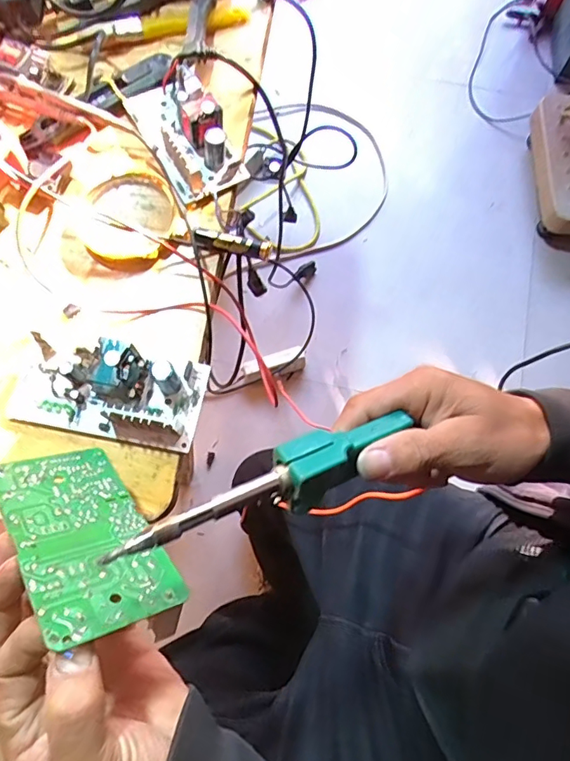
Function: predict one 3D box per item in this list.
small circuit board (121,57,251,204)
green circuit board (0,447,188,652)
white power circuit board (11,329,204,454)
[{"bbox_3d":[-0.091,-0.227,0.451,0.065,0.033,0.133,-30,76,-9],"label":"small circuit board"},{"bbox_3d":[-0.114,0.084,0.285,0.069,0.004,0.131,-6,34,-40],"label":"green circuit board"},{"bbox_3d":[-0.137,0.004,0.384,0.142,0.043,0.076,12,74,3],"label":"white power circuit board"}]

